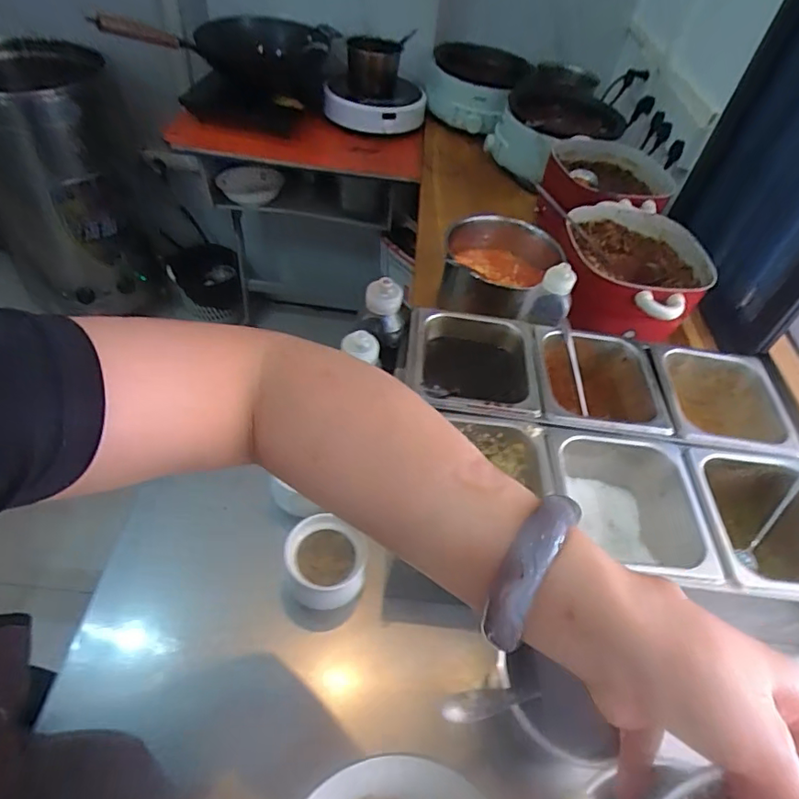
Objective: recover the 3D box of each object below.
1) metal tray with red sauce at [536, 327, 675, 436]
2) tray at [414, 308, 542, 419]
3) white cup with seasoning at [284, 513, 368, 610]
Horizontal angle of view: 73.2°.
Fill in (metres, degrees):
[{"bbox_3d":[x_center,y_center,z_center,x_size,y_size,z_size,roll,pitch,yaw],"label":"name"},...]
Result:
[{"bbox_3d":[0.264,0.002,0.737,0.168,0.095,0.181,4,45,0],"label":"metal tray with red sauce"},{"bbox_3d":[0.096,-0.022,0.733,0.173,0.112,0.178,7,45,3],"label":"tray"},{"bbox_3d":[-0.078,0.171,0.562,0.076,0.062,0.081,2,45,-2],"label":"white cup with seasoning"}]

